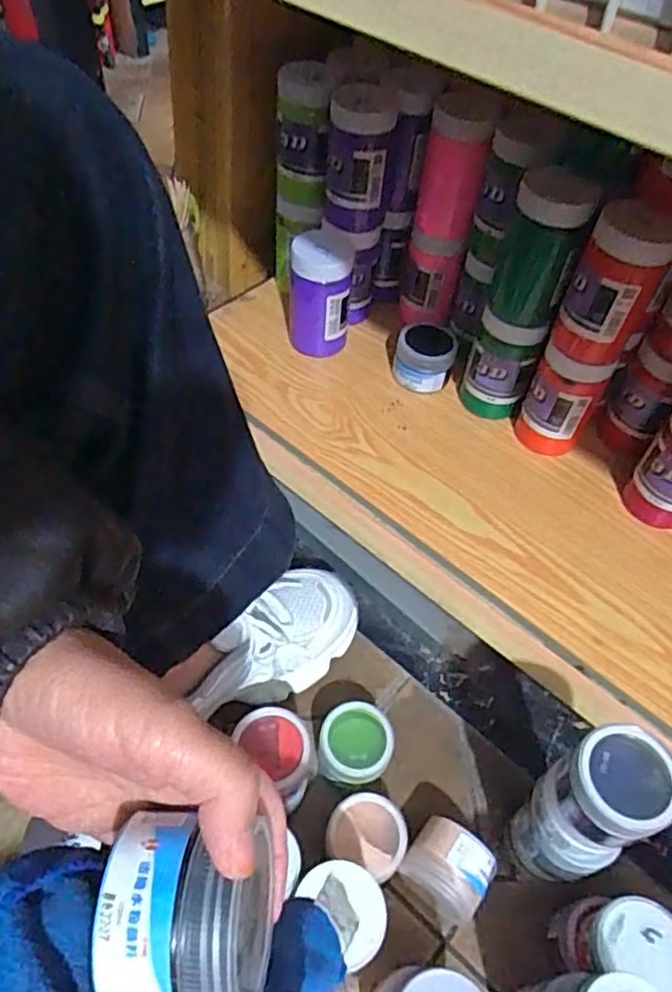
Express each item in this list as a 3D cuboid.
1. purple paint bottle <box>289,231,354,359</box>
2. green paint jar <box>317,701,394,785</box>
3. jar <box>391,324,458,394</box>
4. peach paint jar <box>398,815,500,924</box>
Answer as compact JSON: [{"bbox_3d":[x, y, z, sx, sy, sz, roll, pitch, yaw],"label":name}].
[{"bbox_3d":[-0.017,-0.207,0.690,0.062,0.112,0.060,3,53,-2],"label":"purple paint bottle"},{"bbox_3d":[0.016,0.210,0.561,0.058,0.052,0.056,2,53,-2],"label":"green paint jar"},{"bbox_3d":[0.091,-0.142,0.697,0.061,0.052,0.056,2,53,-2],"label":"jar"},{"bbox_3d":[0.084,0.283,0.509,0.058,0.061,0.048,30,55,17],"label":"peach paint jar"}]

